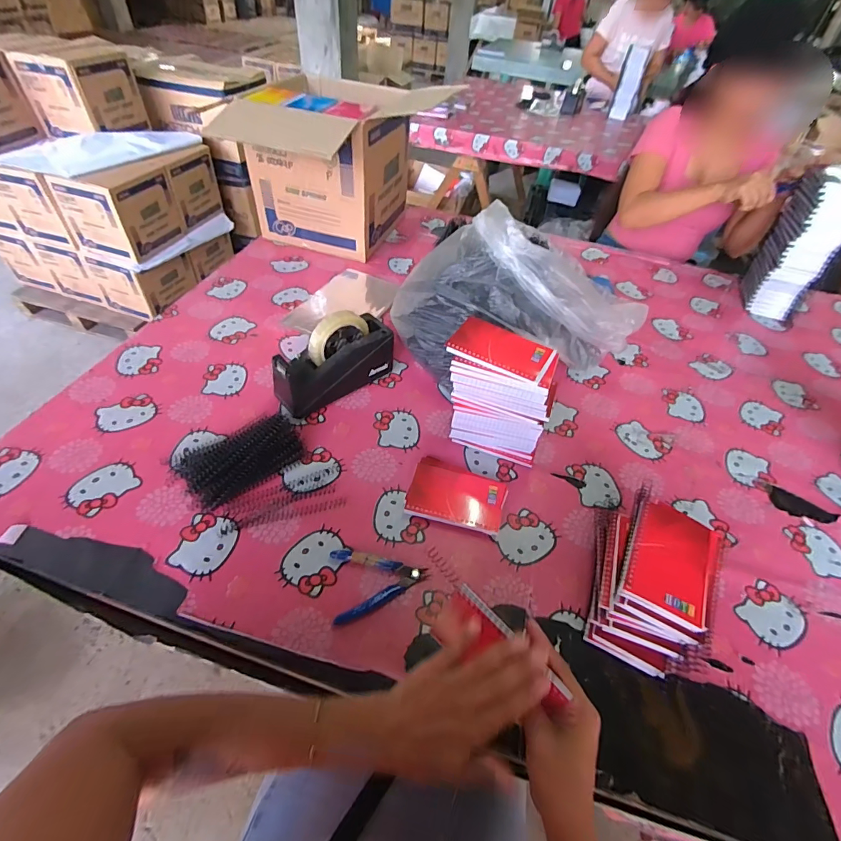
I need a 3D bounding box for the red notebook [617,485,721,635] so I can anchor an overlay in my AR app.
[{"bbox_3d":[0.289,0.155,0.488,0.090,0.016,0.145,26,51,16],"label":"red notebook"}]

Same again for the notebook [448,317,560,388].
[{"bbox_3d":[0.112,-0.100,0.584,0.137,0.008,0.091,26,51,16],"label":"notebook"}]

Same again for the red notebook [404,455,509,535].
[{"bbox_3d":[0.052,0.109,0.608,0.134,0.020,0.090,15,49,7],"label":"red notebook"}]

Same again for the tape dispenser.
[{"bbox_3d":[-0.141,-0.101,0.703,0.204,0.127,0.067,-32,59,-29],"label":"tape dispenser"}]

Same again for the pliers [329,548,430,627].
[{"bbox_3d":[-0.050,0.196,0.526,0.114,0.012,0.083,-7,50,-12],"label":"pliers"}]

